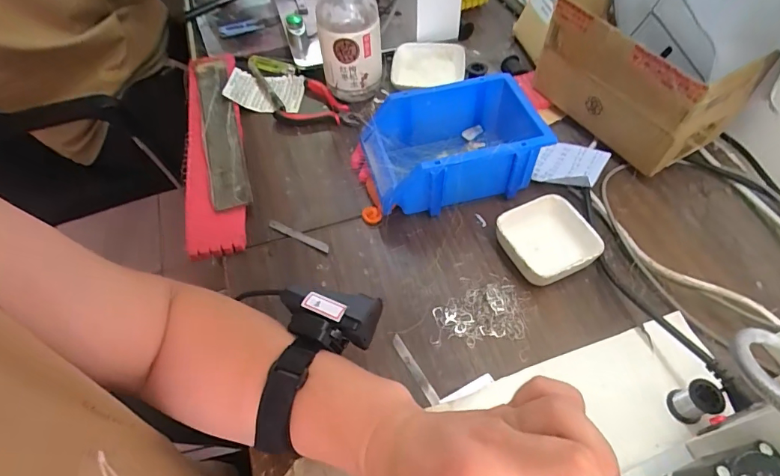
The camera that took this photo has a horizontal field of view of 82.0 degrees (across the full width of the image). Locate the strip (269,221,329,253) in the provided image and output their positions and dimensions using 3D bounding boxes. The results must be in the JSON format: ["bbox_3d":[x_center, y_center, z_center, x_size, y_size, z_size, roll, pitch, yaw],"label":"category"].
[{"bbox_3d":[-0.097,-0.003,0.478,0.078,0.004,0.009,24,59,19],"label":"strip"}]

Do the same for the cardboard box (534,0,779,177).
[{"bbox_3d":[0.280,-0.182,0.519,0.103,0.135,0.201,-27,59,-16],"label":"cardboard box"}]

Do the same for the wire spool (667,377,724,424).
[{"bbox_3d":[0.243,0.130,0.356,0.025,0.030,0.026,-1,55,1],"label":"wire spool"}]

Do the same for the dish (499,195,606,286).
[{"bbox_3d":[0.157,0.003,0.452,0.085,0.031,0.085,-25,58,-15],"label":"dish"}]

